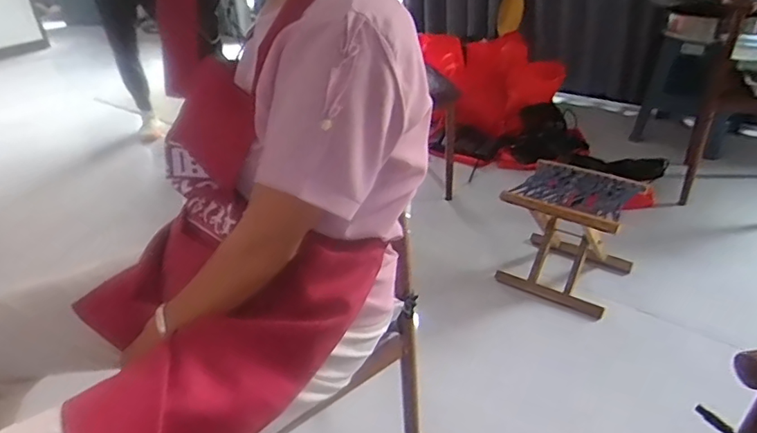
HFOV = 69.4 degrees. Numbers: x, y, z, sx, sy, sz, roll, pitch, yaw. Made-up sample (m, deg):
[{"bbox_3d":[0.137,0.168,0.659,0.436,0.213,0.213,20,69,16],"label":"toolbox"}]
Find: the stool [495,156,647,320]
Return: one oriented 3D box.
[{"bbox_3d":[0.551,0.042,1.592,0.305,0.336,0.287,19,38,31],"label":"stool"}]

